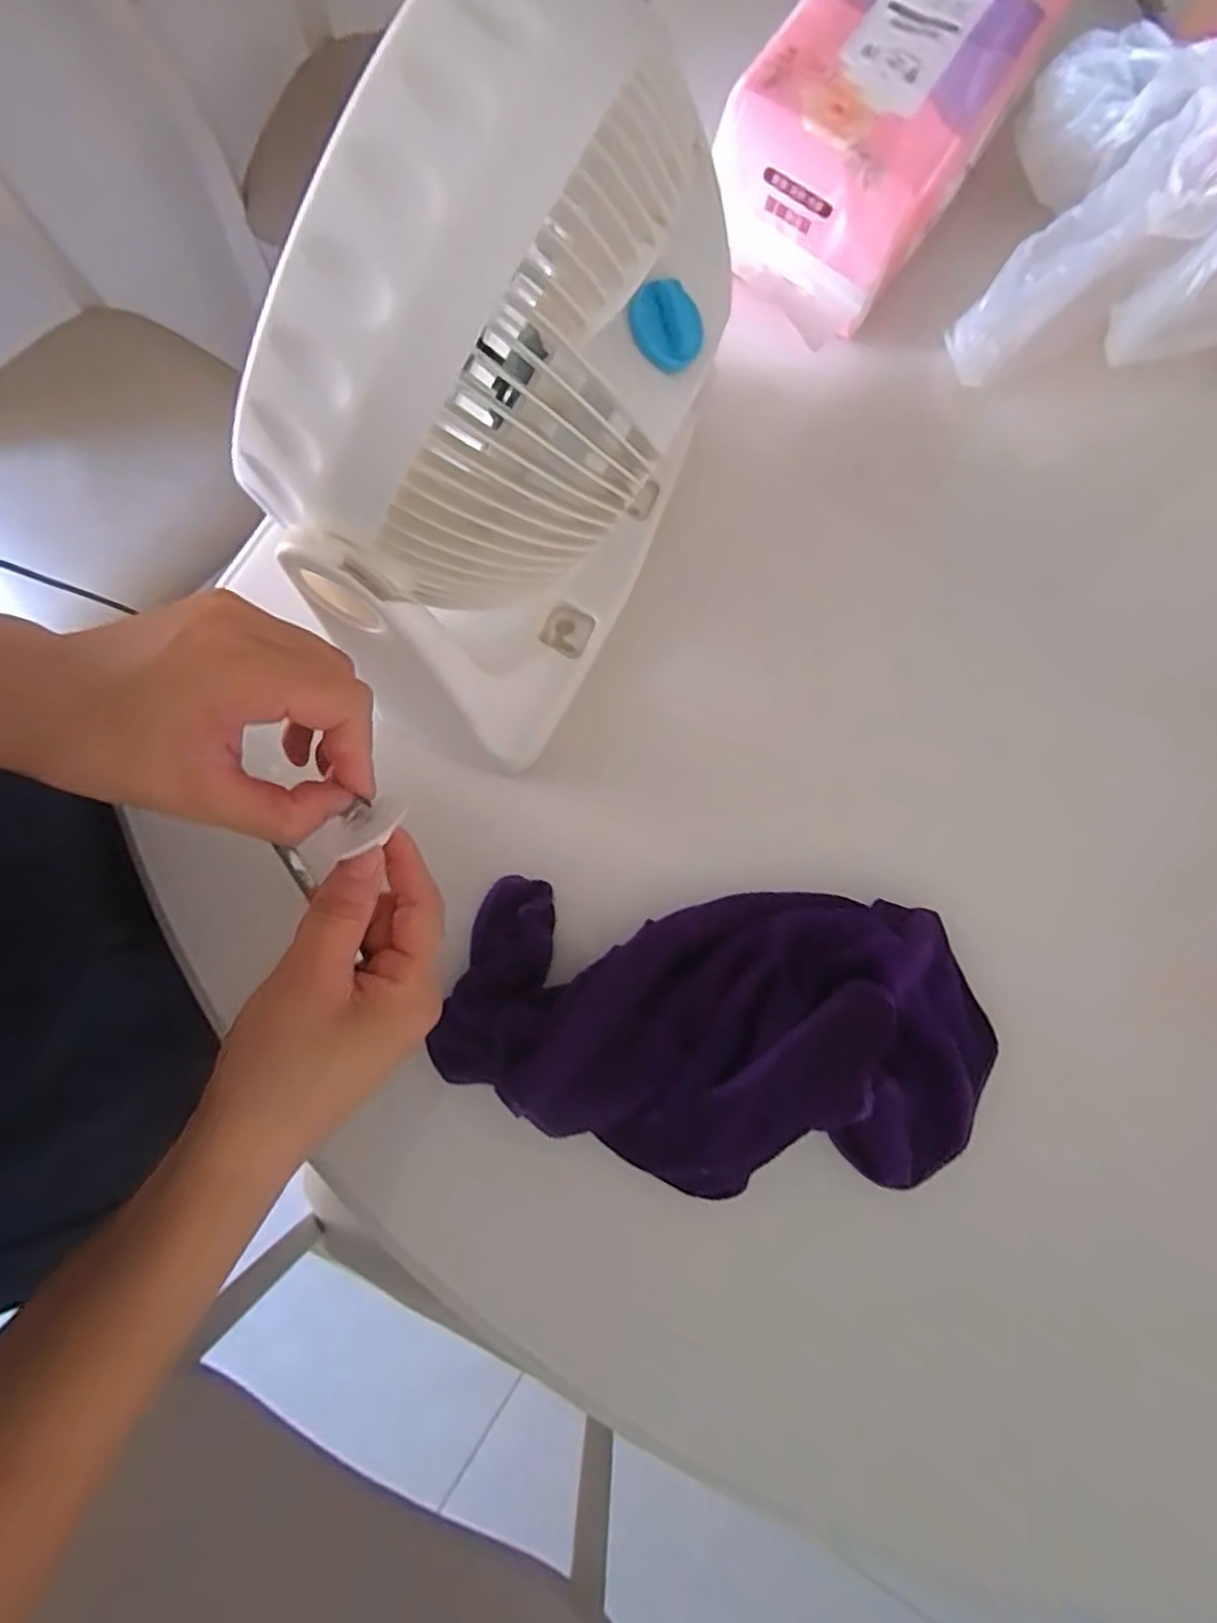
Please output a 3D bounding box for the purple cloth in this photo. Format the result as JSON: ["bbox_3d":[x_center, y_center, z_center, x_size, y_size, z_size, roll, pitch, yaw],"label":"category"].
[{"bbox_3d":[0.053,0.111,0.349,0.264,0.044,0.137,4,78,1],"label":"purple cloth"}]

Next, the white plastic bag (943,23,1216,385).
[{"bbox_3d":[0.327,-0.366,0.400,0.173,0.107,0.192,18,79,4],"label":"white plastic bag"}]

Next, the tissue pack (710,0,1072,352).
[{"bbox_3d":[0.177,-0.445,0.433,0.137,0.085,0.280,30,80,7],"label":"tissue pack"}]

